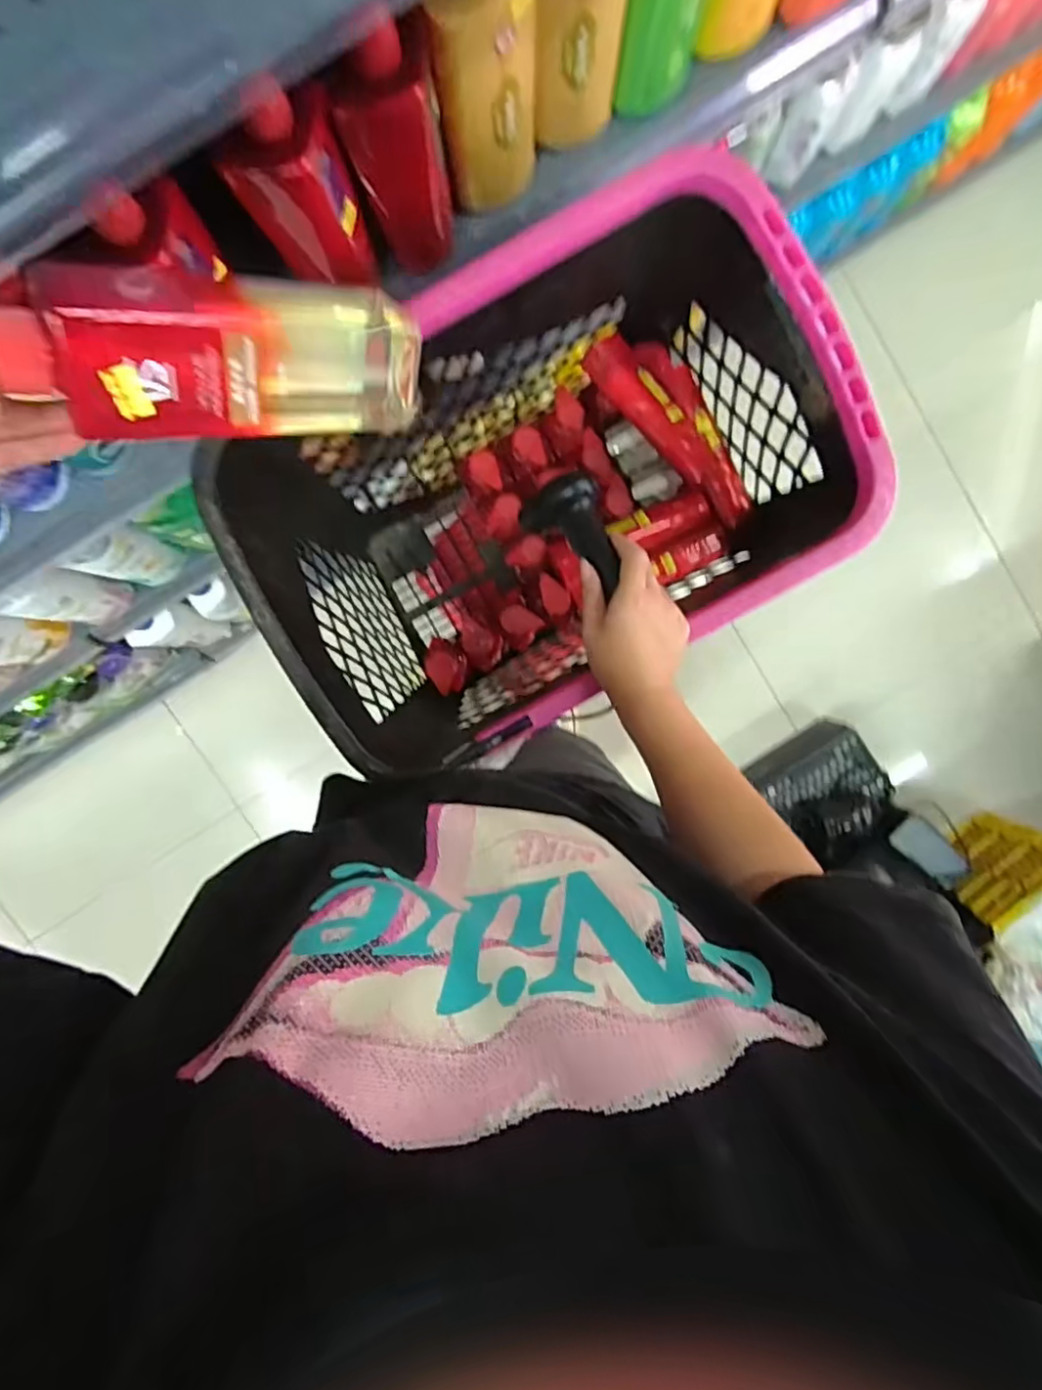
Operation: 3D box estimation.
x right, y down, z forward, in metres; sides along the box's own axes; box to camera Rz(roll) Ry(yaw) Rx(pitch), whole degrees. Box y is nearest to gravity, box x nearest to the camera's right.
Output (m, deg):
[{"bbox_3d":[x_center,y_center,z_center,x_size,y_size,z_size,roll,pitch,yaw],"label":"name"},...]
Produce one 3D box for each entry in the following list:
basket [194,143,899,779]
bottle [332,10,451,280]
[{"bbox_3d":[0.014,-0.216,0.785,0.554,0.459,0.372,-26,96,1],"label":"basket"},{"bbox_3d":[-0.098,-0.435,0.535,0.069,0.237,0.037,-9,96,0],"label":"bottle"}]

